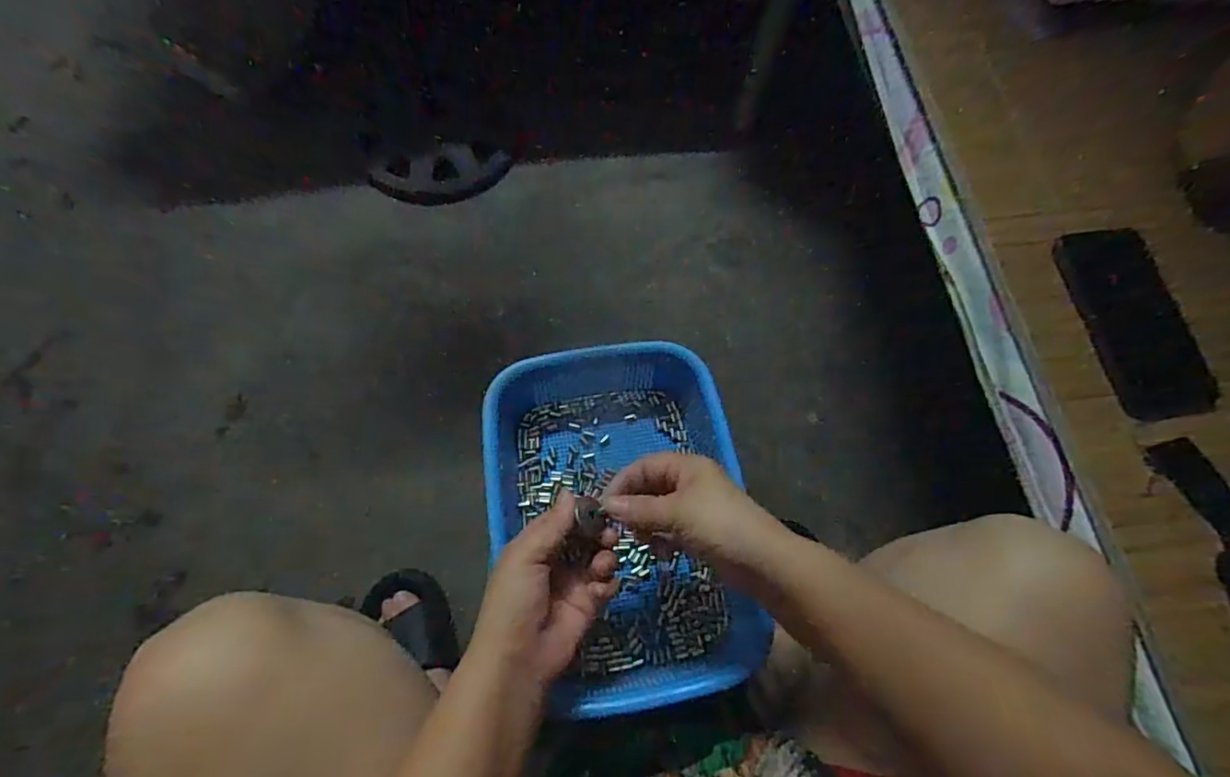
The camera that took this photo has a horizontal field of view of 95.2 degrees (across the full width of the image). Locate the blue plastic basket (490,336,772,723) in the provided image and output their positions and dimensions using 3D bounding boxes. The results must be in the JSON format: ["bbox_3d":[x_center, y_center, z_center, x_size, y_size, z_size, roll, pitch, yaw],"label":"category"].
[{"bbox_3d":[-0.001,0.102,0.492,0.213,0.071,0.310,-3,68,-3],"label":"blue plastic basket"}]

